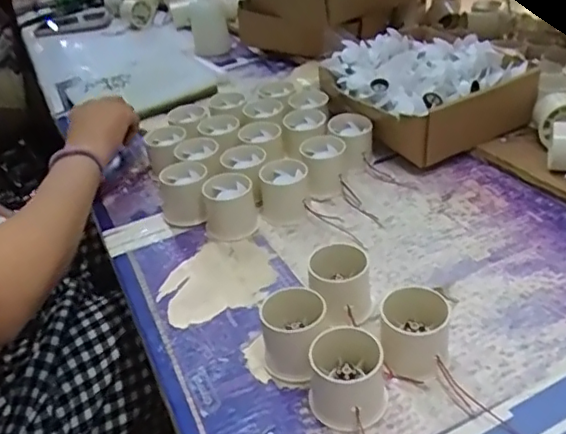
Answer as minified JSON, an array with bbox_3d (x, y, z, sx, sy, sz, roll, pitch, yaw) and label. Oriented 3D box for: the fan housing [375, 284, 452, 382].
[{"bbox_3d":[0.099,0.086,0.449,0.050,0.050,0.051,5,37,16],"label":"fan housing"}]

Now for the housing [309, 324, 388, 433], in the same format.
[{"bbox_3d":[0.046,0.114,0.424,0.052,0.047,0.060,-2,36,7],"label":"housing"}]

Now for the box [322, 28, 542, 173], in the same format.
[{"bbox_3d":[0.169,-0.150,0.735,0.203,0.098,0.214,-27,40,-25],"label":"box"}]

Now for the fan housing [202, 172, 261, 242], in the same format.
[{"bbox_3d":[-0.057,-0.011,0.621,0.055,0.050,0.055,-26,40,-25],"label":"fan housing"}]

